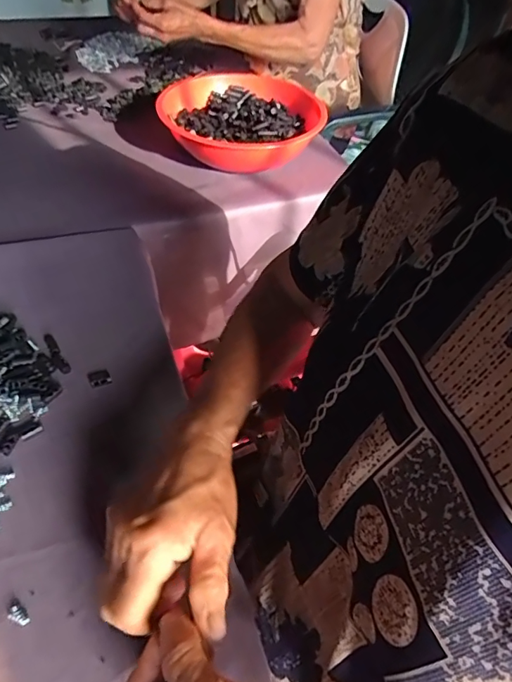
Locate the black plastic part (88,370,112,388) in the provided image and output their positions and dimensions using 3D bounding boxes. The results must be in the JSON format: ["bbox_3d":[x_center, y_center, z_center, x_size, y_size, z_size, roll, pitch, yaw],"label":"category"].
[{"bbox_3d":[-0.146,0.034,0.436,0.018,0.004,0.018,-20,53,-22],"label":"black plastic part"}]

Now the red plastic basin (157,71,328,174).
[{"bbox_3d":[-0.023,-0.336,0.722,0.236,0.066,0.228,2,51,-3],"label":"red plastic basin"}]

